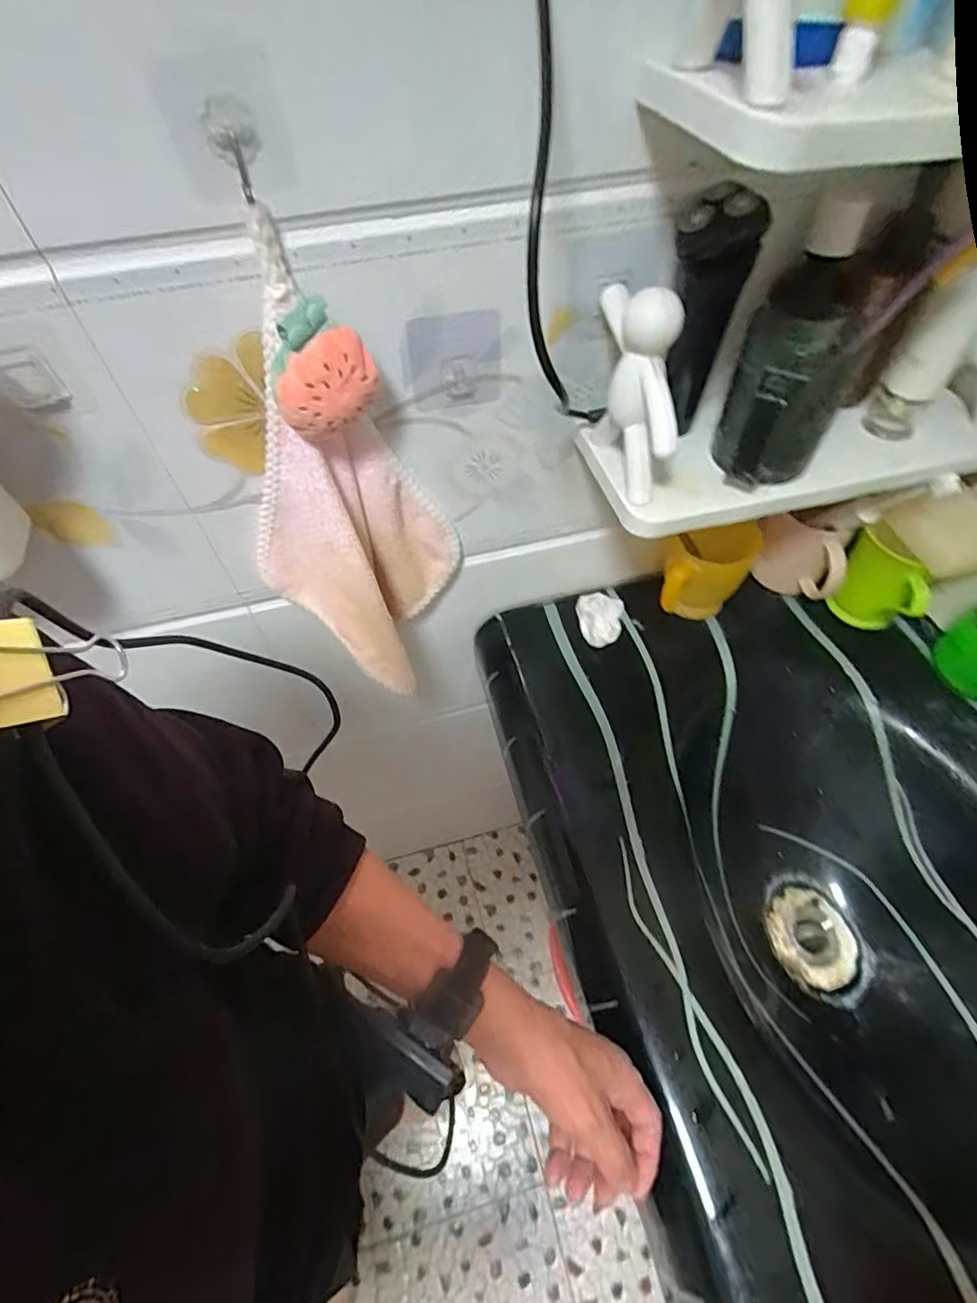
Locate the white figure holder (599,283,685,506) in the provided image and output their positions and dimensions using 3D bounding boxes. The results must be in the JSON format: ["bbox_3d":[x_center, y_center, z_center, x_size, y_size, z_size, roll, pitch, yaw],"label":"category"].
[{"bbox_3d":[0.108,-0.168,0.392,0.042,0.136,0.048,-16,33,-8],"label":"white figure holder"}]

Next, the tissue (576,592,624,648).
[{"bbox_3d":[0.122,-0.039,0.641,0.049,0.024,0.067,9,56,8],"label":"tissue"}]

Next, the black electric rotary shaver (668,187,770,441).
[{"bbox_3d":[0.153,-0.237,0.420,0.048,0.156,0.039,17,58,14],"label":"black electric rotary shaver"}]

